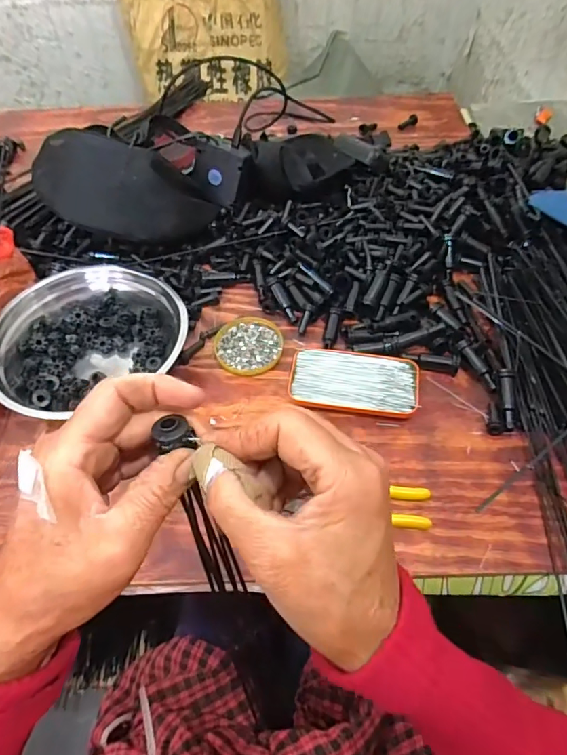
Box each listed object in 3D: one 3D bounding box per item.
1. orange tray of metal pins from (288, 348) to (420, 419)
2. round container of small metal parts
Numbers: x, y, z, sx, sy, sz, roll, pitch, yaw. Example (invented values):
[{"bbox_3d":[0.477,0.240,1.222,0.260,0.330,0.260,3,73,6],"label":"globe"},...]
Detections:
[{"bbox_3d":[0.081,0.005,0.548,0.143,0.018,0.078,5,55,5],"label":"orange tray of metal pins"},{"bbox_3d":[-0.043,-0.041,0.592,0.084,0.007,0.083,13,56,10],"label":"round container of small metal parts"}]

